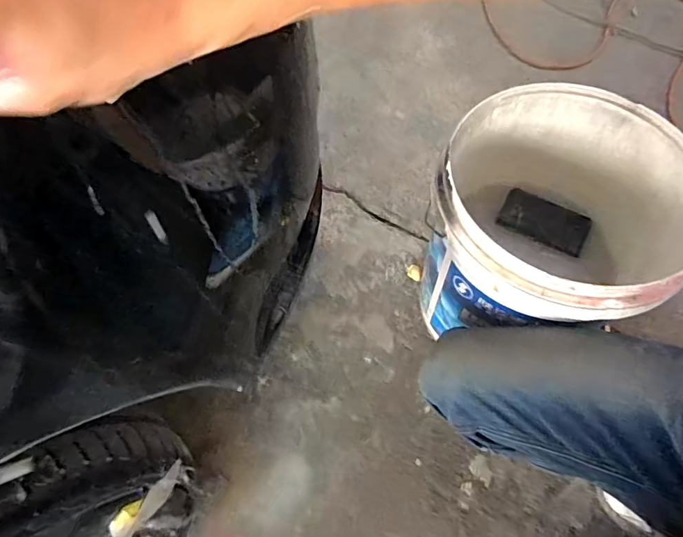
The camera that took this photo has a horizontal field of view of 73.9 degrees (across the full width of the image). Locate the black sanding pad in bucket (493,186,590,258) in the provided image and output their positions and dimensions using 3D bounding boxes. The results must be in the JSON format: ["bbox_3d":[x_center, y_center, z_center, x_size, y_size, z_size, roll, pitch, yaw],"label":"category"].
[{"bbox_3d":[0.321,-0.076,0.720,0.131,0.014,0.074,26,67,14],"label":"black sanding pad in bucket"}]

